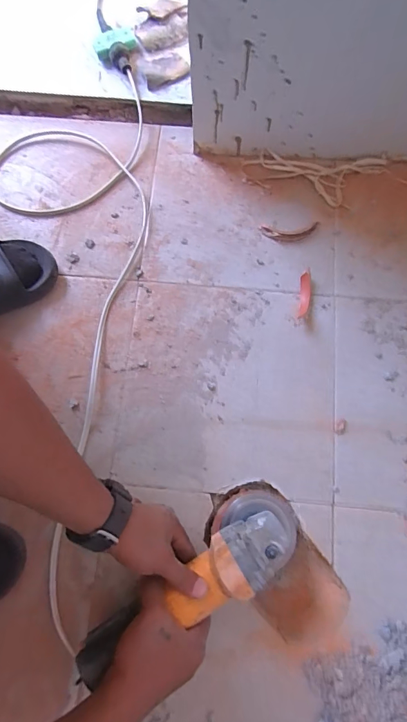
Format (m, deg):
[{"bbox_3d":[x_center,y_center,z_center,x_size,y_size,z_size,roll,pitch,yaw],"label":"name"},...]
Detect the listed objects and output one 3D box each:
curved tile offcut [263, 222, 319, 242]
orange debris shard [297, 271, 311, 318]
[{"bbox_3d":[0.138,-0.202,0.609,0.089,0.005,0.029,-5,75,0],"label":"curved tile offcut"},{"bbox_3d":[0.151,-0.097,0.580,0.016,0.012,0.071,7,75,3],"label":"orange debris shard"}]

